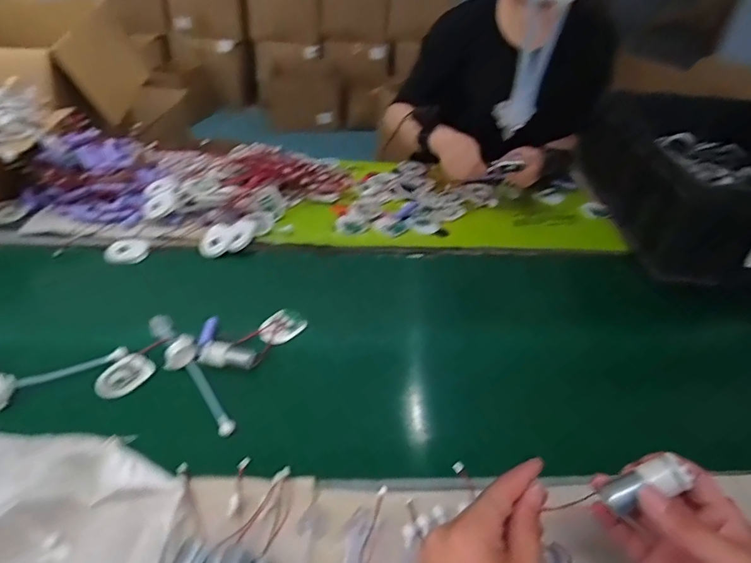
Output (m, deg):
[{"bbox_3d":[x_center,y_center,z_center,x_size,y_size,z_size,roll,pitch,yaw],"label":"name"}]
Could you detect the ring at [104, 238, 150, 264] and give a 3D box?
[{"bbox_3d":[-0.393,-0.048,0.773,0.059,0.012,0.059,3,39,-2],"label":"ring"}]

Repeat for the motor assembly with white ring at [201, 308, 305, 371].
[{"bbox_3d":[-0.157,0.072,0.630,0.134,0.024,0.089,-5,40,-11],"label":"motor assembly with white ring"}]

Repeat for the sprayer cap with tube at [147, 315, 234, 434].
[{"bbox_3d":[-0.222,0.100,0.575,0.039,0.034,0.207,-21,45,-28],"label":"sprayer cap with tube"}]

